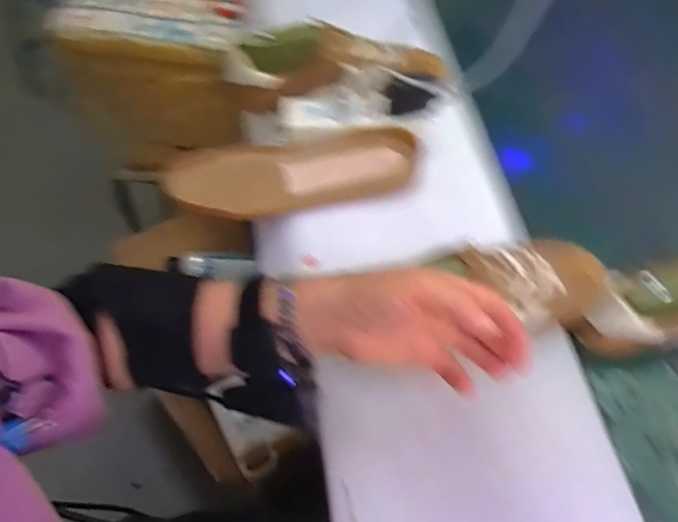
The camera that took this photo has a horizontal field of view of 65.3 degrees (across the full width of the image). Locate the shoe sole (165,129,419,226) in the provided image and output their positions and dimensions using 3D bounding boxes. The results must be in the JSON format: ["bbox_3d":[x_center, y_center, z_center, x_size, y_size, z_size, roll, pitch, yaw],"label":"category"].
[{"bbox_3d":[-0.049,-0.100,0.574,0.268,0.046,0.105,-10,56,-12],"label":"shoe sole"}]

